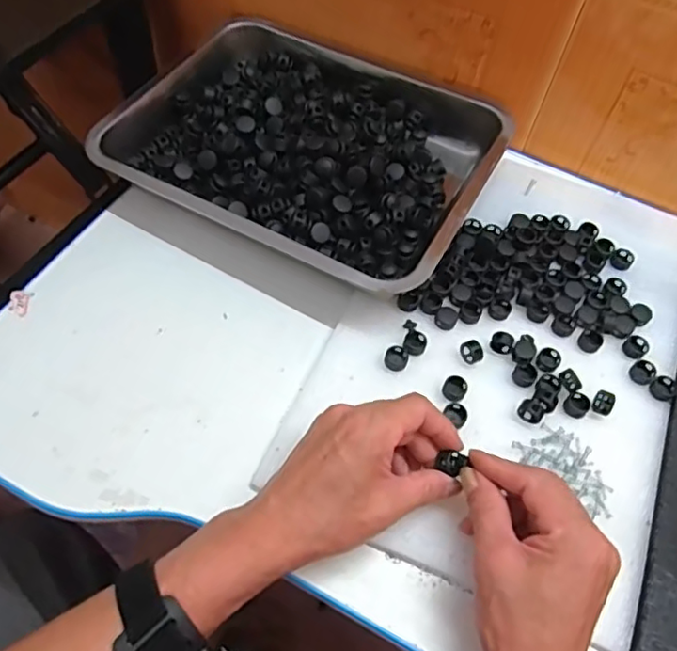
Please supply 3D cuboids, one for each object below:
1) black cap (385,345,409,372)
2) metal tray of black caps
[{"bbox_3d":[0.043,0.024,0.450,0.017,0.006,0.019,33,62,15],"label":"black cap"},{"bbox_3d":[-0.024,-0.166,0.536,0.309,0.049,0.249,26,60,12],"label":"metal tray of black caps"}]

